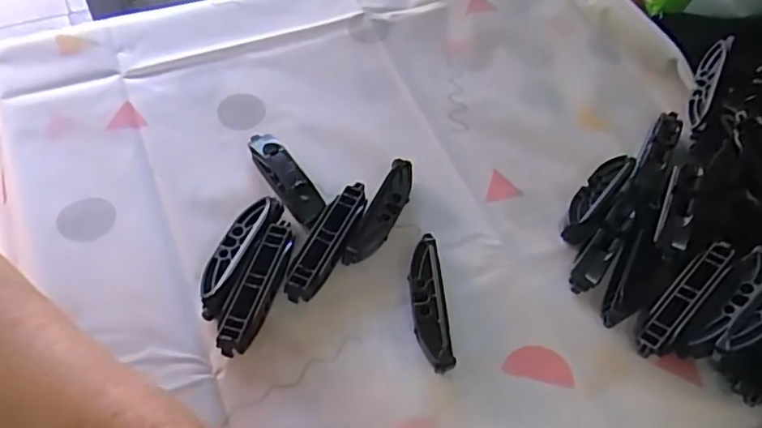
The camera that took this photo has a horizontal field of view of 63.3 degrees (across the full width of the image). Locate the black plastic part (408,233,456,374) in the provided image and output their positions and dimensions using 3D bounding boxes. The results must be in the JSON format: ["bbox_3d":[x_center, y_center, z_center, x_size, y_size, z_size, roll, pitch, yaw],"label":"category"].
[{"bbox_3d":[0.026,0.049,0.349,0.018,0.014,0.078,-2,58,-7],"label":"black plastic part"}]

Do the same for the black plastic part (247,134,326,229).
[{"bbox_3d":[-0.061,-0.026,0.383,0.019,0.018,0.074,-28,64,-21],"label":"black plastic part"}]

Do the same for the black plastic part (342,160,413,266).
[{"bbox_3d":[0.002,-0.001,0.377,0.018,0.016,0.079,24,58,9],"label":"black plastic part"}]

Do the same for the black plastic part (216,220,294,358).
[{"bbox_3d":[-0.067,0.041,0.342,0.018,0.014,0.079,18,57,5],"label":"black plastic part"}]

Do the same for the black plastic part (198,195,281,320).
[{"bbox_3d":[-0.082,0.023,0.352,0.024,0.013,0.077,20,58,7],"label":"black plastic part"}]

